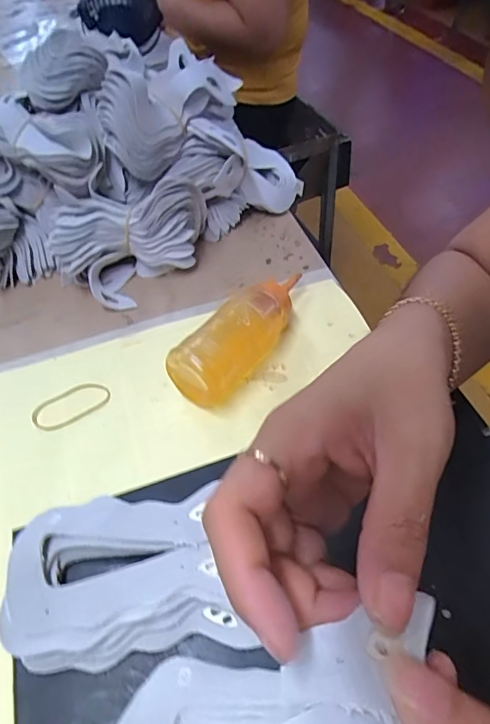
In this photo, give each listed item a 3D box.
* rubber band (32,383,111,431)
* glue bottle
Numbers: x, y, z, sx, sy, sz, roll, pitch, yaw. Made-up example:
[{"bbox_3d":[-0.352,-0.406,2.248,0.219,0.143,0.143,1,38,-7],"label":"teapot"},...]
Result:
[{"bbox_3d":[-0.134,0.033,0.379,0.059,0.004,0.030,-24,59,-18],"label":"rubber band"},{"bbox_3d":[0.004,-0.024,0.385,0.046,0.045,0.141,31,60,26],"label":"glue bottle"}]

